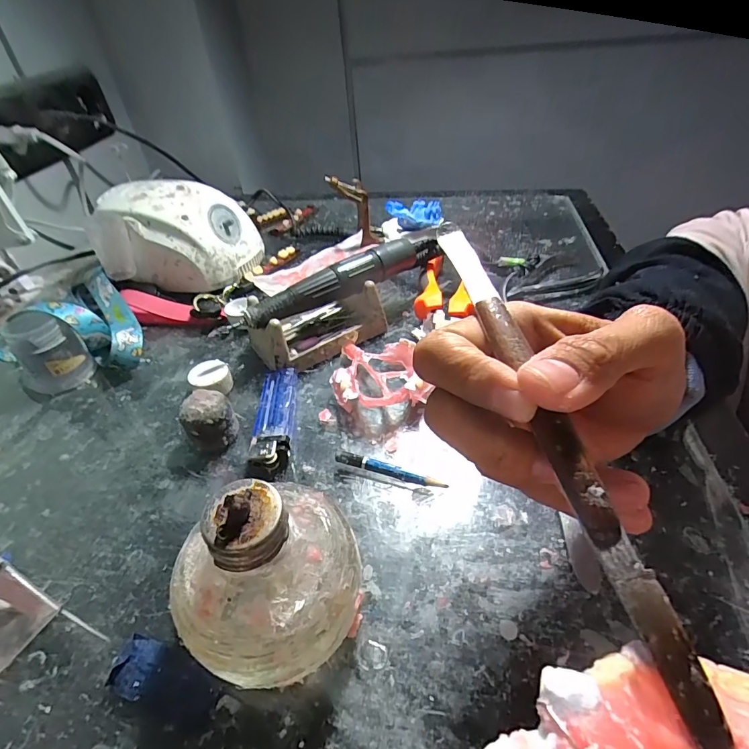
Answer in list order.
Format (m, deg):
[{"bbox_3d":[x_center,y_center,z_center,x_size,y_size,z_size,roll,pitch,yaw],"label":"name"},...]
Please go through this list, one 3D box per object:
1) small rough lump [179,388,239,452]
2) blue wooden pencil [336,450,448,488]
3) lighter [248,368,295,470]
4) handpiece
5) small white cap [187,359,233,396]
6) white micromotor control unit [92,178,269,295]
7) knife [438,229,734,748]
[{"bbox_3d":[-0.104,0.030,0.270,0.029,0.032,0.025,-28,47,-23],"label":"small rough lump"},{"bbox_3d":[0.009,0.055,0.248,0.065,0.009,0.008,12,45,18],"label":"blue wooden pencil"},{"bbox_3d":[-0.064,0.027,0.283,0.023,0.013,0.082,-5,42,0],"label":"lighter"},{"bbox_3d":[-0.017,-0.077,0.336,0.175,0.025,0.021,-29,47,-24],"label":"handpiece"},{"bbox_3d":[-0.116,0.006,0.309,0.027,0.018,0.028,-3,42,2],"label":"small white cap"},{"bbox_3d":[-0.186,-0.132,0.419,0.134,0.085,0.084,-7,42,-2],"label":"white micromotor control unit"},{"bbox_3d":[0.048,0.005,0.128,0.010,0.005,0.165,-10,53,-6],"label":"knife"}]

